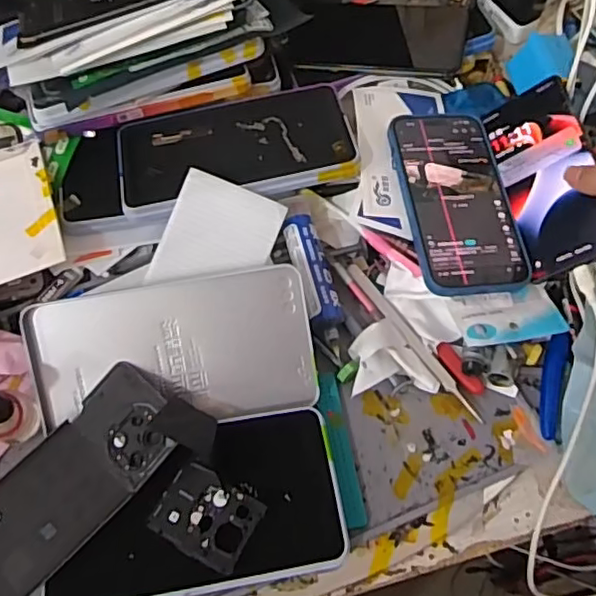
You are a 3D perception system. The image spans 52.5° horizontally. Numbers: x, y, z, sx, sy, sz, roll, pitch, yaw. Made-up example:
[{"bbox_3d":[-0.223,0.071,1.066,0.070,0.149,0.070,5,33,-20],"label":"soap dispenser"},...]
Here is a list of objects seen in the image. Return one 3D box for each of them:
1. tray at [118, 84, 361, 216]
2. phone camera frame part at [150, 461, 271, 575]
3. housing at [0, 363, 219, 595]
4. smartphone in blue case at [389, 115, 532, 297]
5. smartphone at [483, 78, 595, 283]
[{"bbox_3d":[-0.051,-0.124,0.490,0.184,0.019,0.107,-13,57,-2],"label":"tray"},{"bbox_3d":[-0.058,0.138,0.388,0.063,0.007,0.052,24,66,13],"label":"phone camera frame part"},{"bbox_3d":[-0.141,0.117,0.387,0.167,0.016,0.083,-42,69,-16],"label":"housing"},{"bbox_3d":[0.124,-0.078,0.473,0.081,0.007,0.163,-5,65,-7],"label":"smartphone in blue case"},{"bbox_3d":[0.193,-0.096,0.466,0.064,0.008,0.159,-25,58,33],"label":"smartphone"}]

